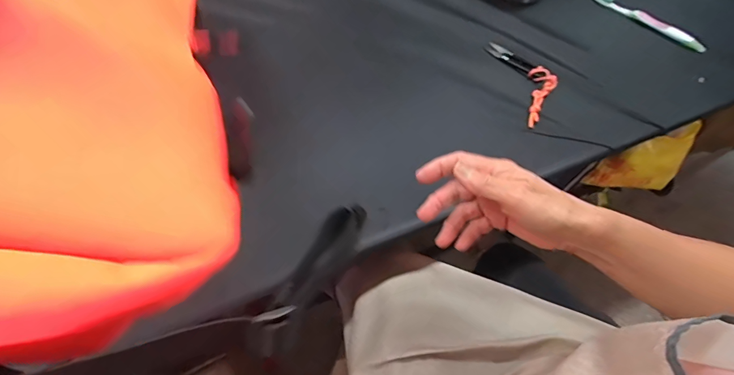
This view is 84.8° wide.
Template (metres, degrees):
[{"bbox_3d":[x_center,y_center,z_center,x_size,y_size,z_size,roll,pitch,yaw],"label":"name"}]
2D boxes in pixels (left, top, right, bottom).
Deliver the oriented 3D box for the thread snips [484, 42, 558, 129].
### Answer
[{"bbox_3d":[0.236,-0.167,0.598,0.067,0.017,0.159,-17,65,-11],"label":"thread snips"}]

